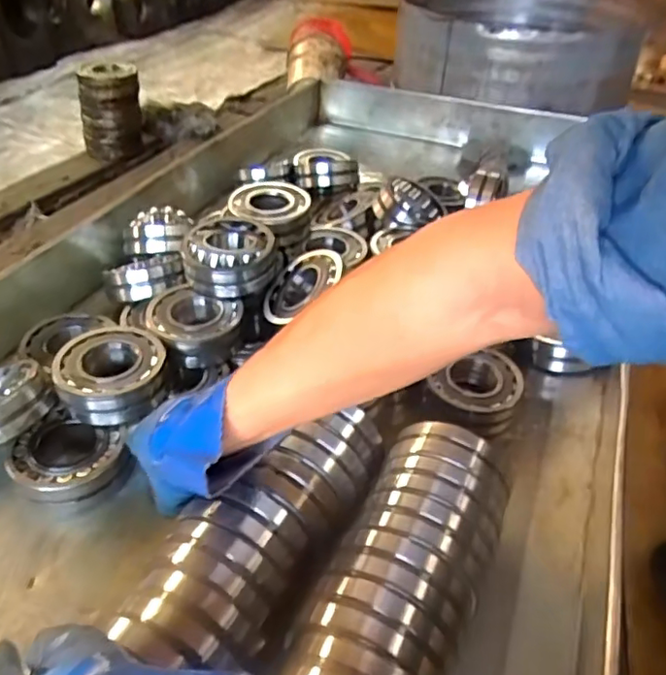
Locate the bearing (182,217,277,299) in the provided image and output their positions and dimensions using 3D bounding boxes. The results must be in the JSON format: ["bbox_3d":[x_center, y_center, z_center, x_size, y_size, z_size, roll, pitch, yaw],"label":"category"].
[{"bbox_3d":[-0.134,-0.107,0.773,0.118,0.056,0.115,-5,40,-8],"label":"bearing"}]

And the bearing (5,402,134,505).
[{"bbox_3d":[-0.270,0.126,0.608,0.110,0.034,0.097,13,41,14],"label":"bearing"}]

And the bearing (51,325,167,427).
[{"bbox_3d":[-0.243,0.038,0.654,0.111,0.046,0.108,1,39,-1],"label":"bearing"}]

